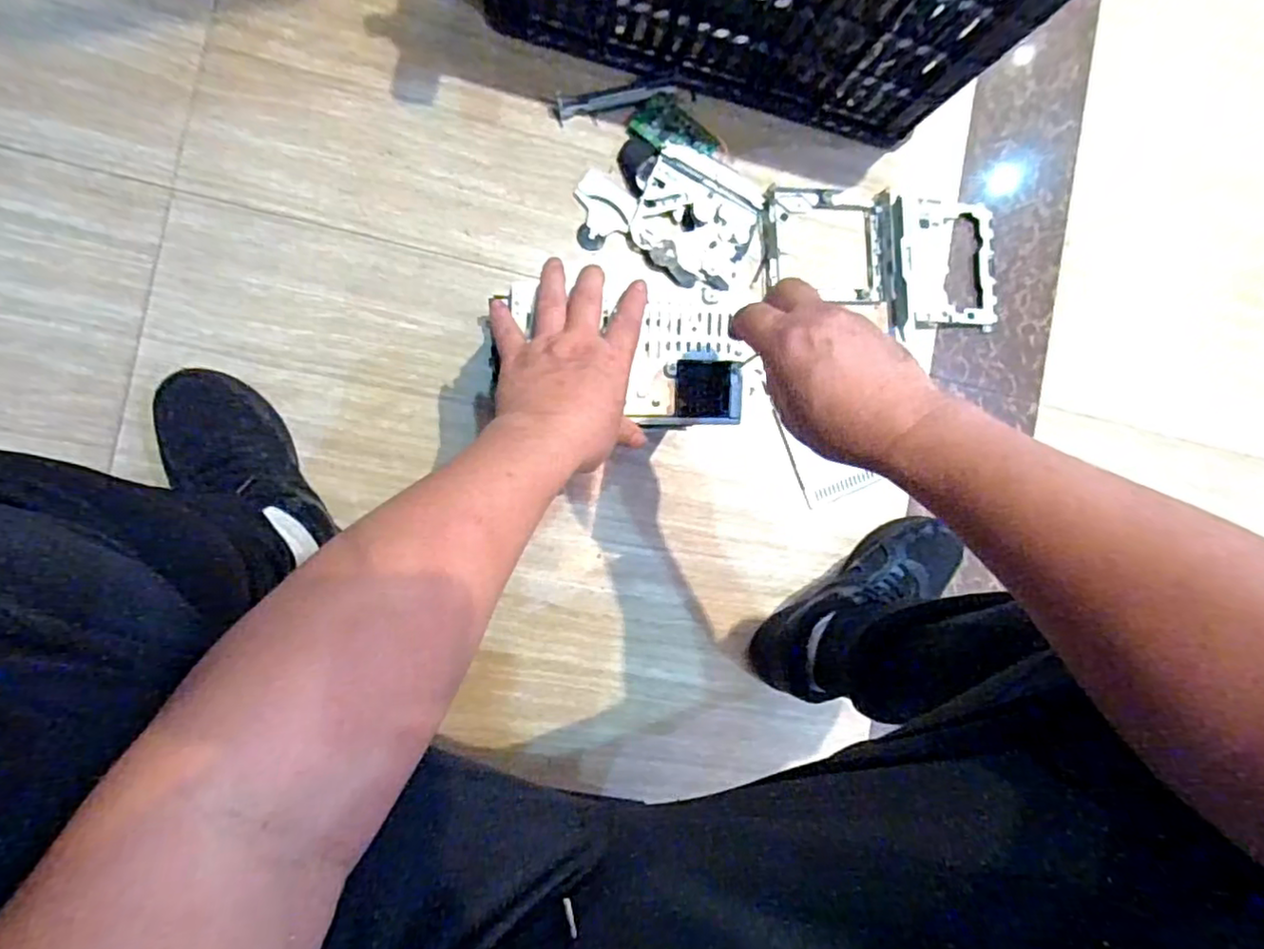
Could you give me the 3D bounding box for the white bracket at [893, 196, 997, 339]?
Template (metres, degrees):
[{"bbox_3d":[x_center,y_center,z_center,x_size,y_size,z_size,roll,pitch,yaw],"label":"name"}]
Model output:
[{"bbox_3d":[0.364,-0.241,0.731,0.139,0.034,0.148,-7,91,-11],"label":"white bracket"}]

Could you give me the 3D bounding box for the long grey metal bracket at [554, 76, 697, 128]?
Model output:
[{"bbox_3d":[-0.007,-0.400,0.676,0.150,0.009,0.032,-11,92,-11],"label":"long grey metal bracket"}]

